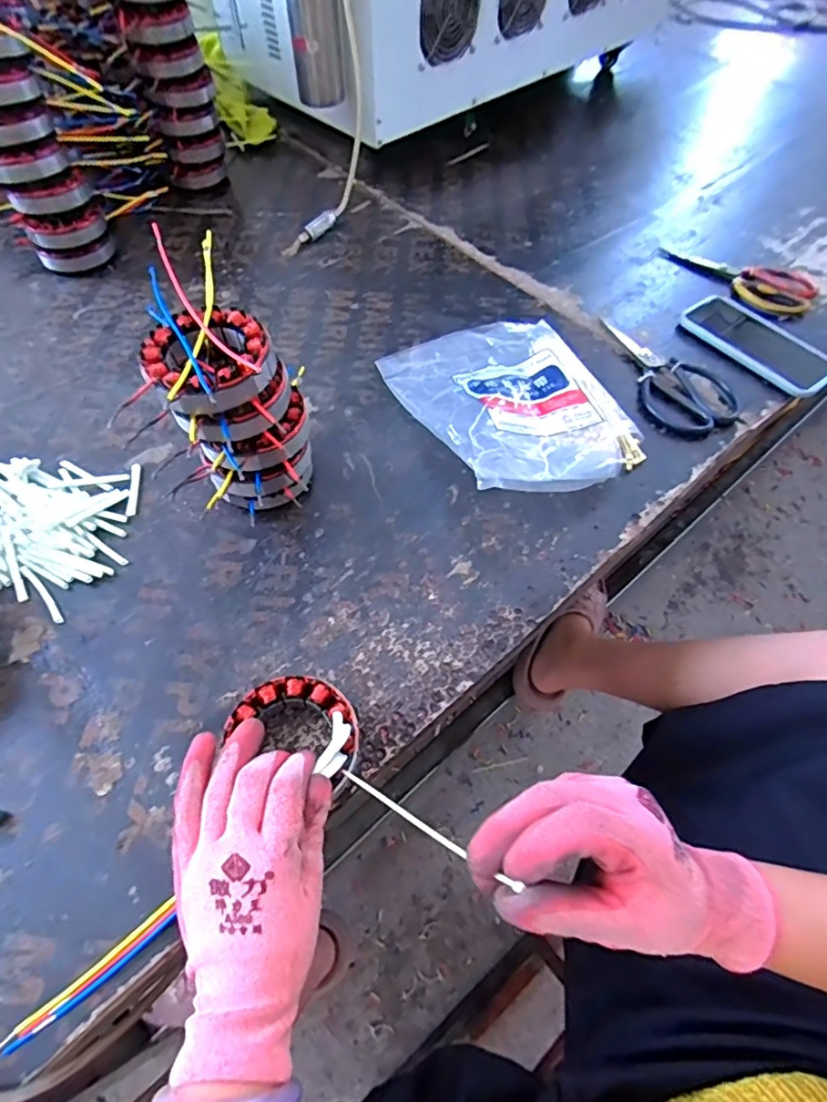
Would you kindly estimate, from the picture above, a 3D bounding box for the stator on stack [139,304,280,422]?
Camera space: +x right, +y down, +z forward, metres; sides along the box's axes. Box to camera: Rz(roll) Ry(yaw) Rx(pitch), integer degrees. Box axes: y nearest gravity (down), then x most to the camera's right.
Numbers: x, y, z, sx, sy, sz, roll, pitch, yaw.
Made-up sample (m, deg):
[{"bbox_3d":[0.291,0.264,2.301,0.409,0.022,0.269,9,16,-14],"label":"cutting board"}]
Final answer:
[{"bbox_3d":[-0.142,-0.135,0.383,0.086,0.035,0.084,-11,59,-9],"label":"stator on stack"}]

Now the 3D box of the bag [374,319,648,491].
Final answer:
[{"bbox_3d":[0.100,-0.160,0.543,0.198,0.061,0.248,-18,61,-14],"label":"bag"}]

